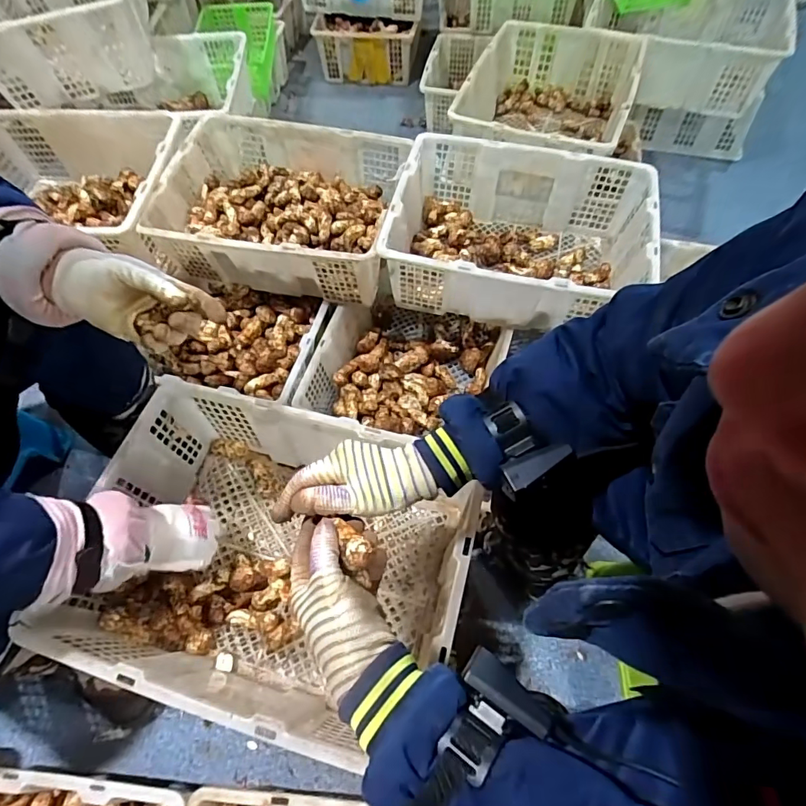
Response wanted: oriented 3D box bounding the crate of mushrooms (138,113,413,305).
[{"bbox_3d":[-0.247,-0.398,0.984,0.470,0.163,0.348,10,61,7],"label":"crate of mushrooms"}]

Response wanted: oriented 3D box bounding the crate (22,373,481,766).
[{"bbox_3d":[-0.178,0.206,0.643,0.470,0.173,0.358,13,62,9],"label":"crate"}]

